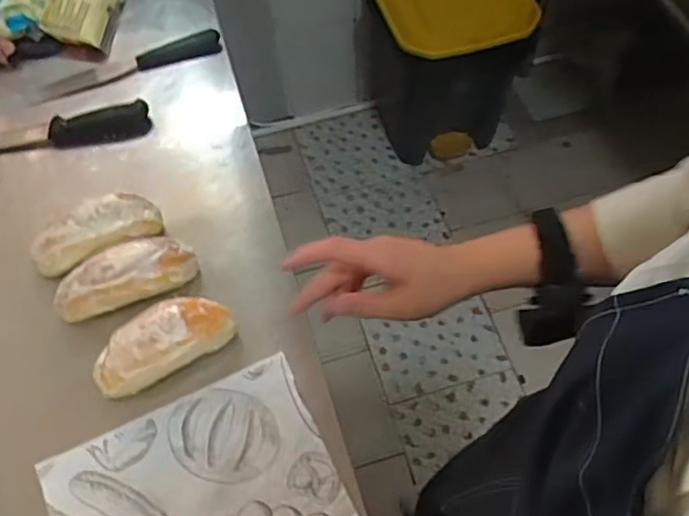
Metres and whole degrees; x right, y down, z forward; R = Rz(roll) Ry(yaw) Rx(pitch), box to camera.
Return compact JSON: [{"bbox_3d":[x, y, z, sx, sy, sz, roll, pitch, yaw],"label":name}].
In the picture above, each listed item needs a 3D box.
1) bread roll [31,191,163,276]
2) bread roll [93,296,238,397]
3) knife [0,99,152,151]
[{"bbox_3d":[-0.282,-0.031,0.727,0.144,0.041,0.058,-27,61,-13],"label":"bread roll"},{"bbox_3d":[-0.185,0.086,0.651,0.141,0.046,0.060,-32,63,-16],"label":"bread roll"},{"bbox_3d":[-0.423,-0.159,0.835,0.334,0.028,0.039,-10,59,-4],"label":"knife"}]

